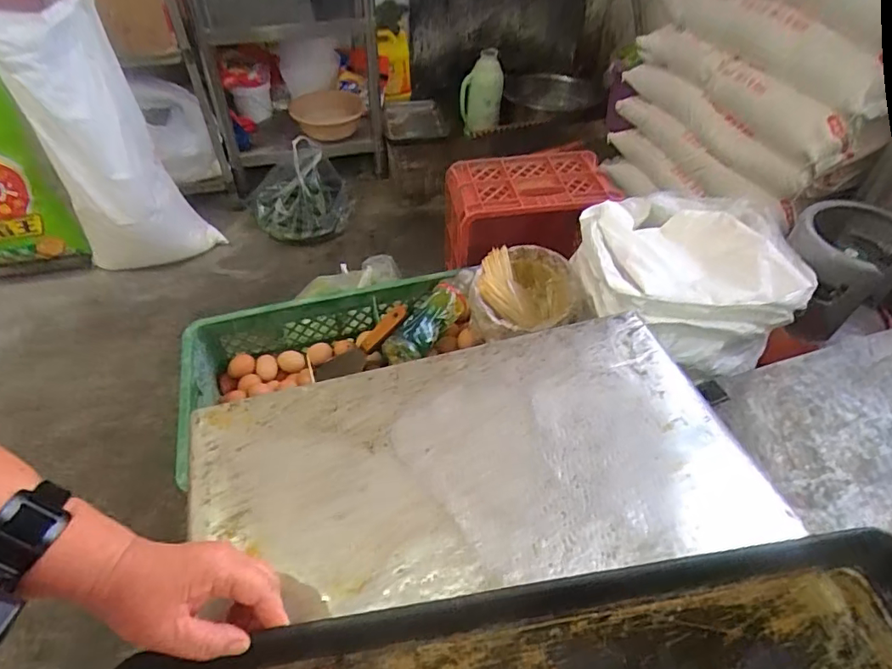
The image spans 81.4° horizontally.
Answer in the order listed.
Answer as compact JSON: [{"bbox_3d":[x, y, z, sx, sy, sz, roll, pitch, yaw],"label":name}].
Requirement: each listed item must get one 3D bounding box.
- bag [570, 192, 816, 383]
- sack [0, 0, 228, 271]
[{"bbox_3d":[0.391,-0.121,0.859,0.335,0.109,0.381,17,50,15],"label":"bag"},{"bbox_3d":[-0.971,-0.500,1.468,0.291,0.735,0.250,8,48,7],"label":"sack"}]

